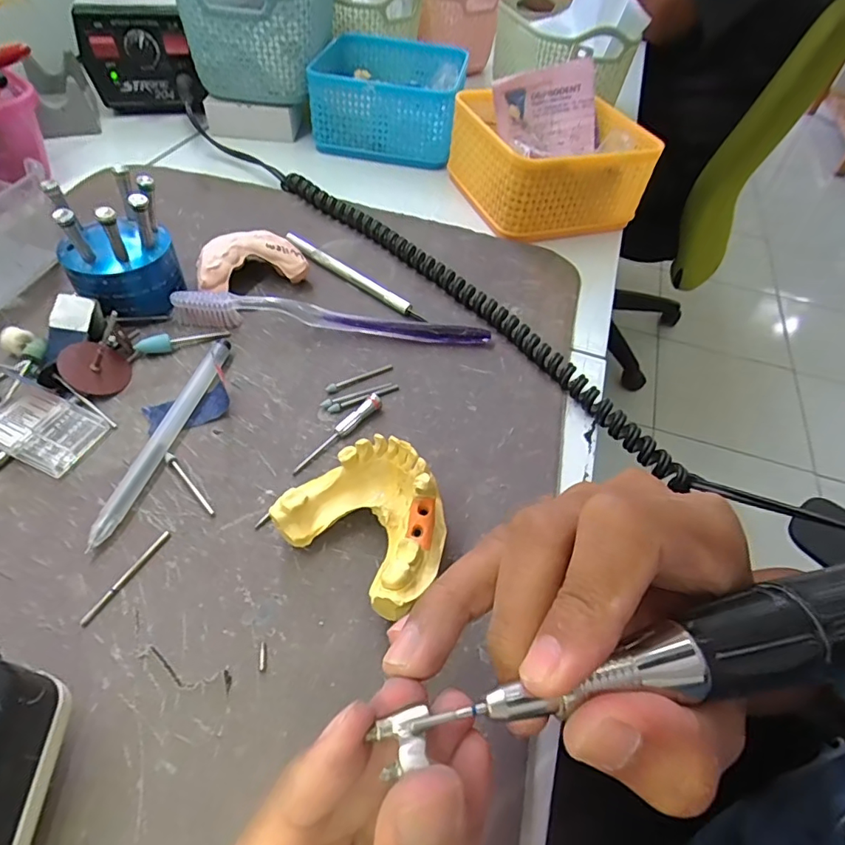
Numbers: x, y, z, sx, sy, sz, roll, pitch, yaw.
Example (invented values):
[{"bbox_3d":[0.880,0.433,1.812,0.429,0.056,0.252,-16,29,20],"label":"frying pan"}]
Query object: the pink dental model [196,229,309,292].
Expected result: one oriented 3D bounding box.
[{"bbox_3d":[-0.110,-0.100,0.328,0.065,0.027,0.037,-21,56,-21],"label":"pink dental model"}]

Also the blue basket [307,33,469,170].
[{"bbox_3d":[-0.030,-0.310,0.489,0.133,0.057,0.130,10,51,3],"label":"blue basket"}]

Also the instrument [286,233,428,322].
[{"bbox_3d":[-0.047,-0.098,0.345,0.123,0.009,0.004,35,22,21],"label":"instrument"}]

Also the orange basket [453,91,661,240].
[{"bbox_3d":[0.102,-0.219,0.429,0.127,0.065,0.129,-13,53,-16],"label":"orange basket"}]

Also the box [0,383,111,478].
[{"bbox_3d":[-0.181,0.002,0.245,0.046,0.012,0.034,20,52,11],"label":"box"}]

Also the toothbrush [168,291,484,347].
[{"bbox_3d":[-0.053,-0.062,0.308,0.185,0.019,0.011,3,51,-3],"label":"toothbrush"}]

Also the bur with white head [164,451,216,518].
[{"bbox_3d":[-0.107,0.028,0.237,0.042,0.004,0.004,39,58,24],"label":"bur with white head"}]

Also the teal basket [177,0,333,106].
[{"bbox_3d":[-0.140,-0.377,0.476,0.115,0.087,0.185,2,50,-5],"label":"teal basket"}]

